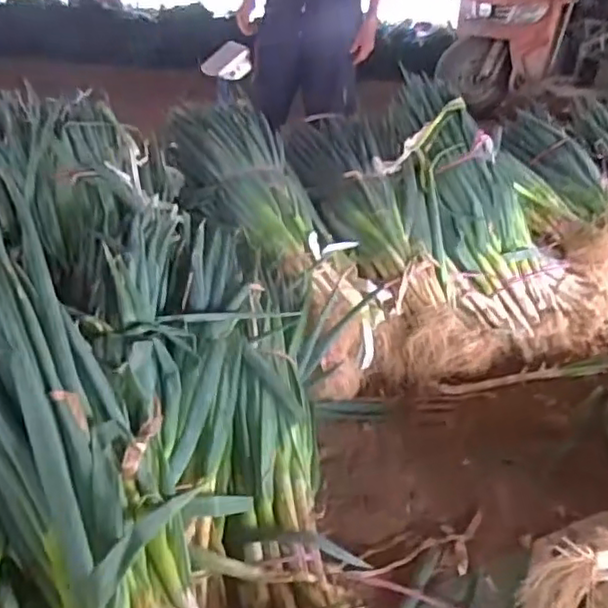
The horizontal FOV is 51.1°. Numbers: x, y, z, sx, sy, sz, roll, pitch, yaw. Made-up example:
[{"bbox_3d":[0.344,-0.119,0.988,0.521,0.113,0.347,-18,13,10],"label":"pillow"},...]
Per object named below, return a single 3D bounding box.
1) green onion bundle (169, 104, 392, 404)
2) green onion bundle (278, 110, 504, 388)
[{"bbox_3d":[-0.063,-0.219,1.637,0.317,0.134,0.985,-11,56,-32],"label":"green onion bundle"},{"bbox_3d":[0.208,-0.224,1.753,0.295,0.138,0.958,-4,54,-21],"label":"green onion bundle"}]

